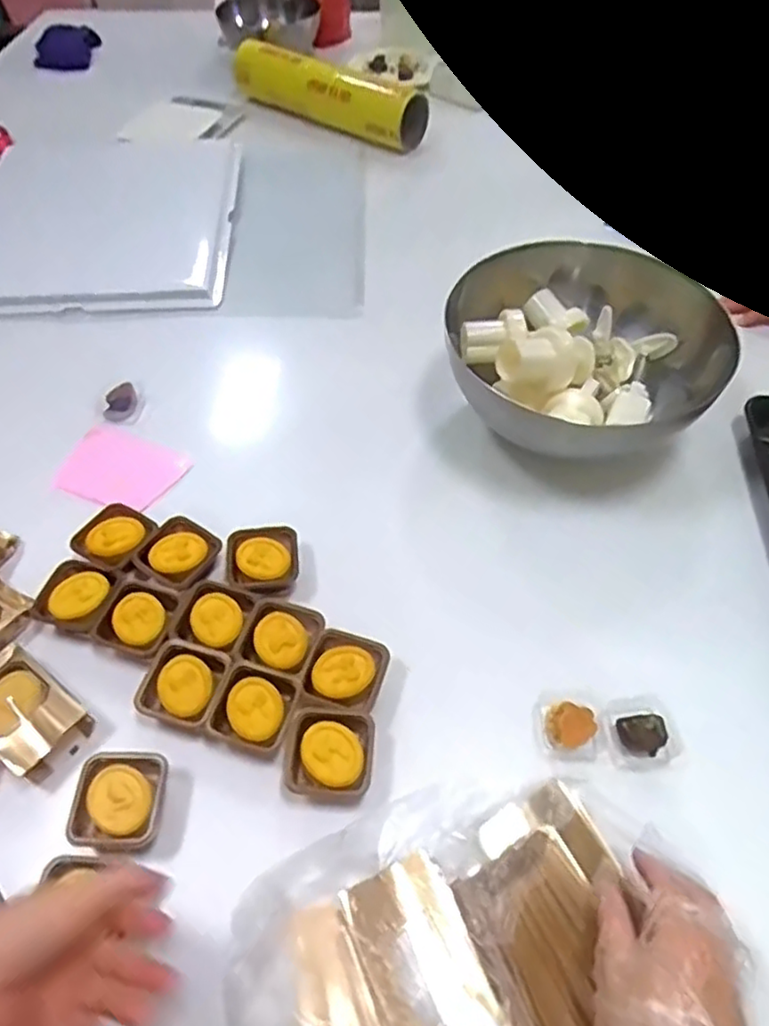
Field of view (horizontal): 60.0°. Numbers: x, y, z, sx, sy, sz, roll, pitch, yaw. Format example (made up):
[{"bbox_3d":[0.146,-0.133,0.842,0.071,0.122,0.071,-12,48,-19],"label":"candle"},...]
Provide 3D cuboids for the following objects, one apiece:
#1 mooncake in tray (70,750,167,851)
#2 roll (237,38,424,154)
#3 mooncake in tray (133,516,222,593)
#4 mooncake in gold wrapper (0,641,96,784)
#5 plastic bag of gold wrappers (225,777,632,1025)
[{"bbox_3d":[-0.195,0.215,0.494,0.062,0.030,0.065,0,55,3],"label":"mooncake in tray"},{"bbox_3d":[-0.105,-0.675,1.072,0.351,0.071,0.074,25,60,19],"label":"roll"},{"bbox_3d":[-0.189,0.040,0.620,0.059,0.032,0.061,31,62,22],"label":"mooncake in tray"},{"bbox_3d":[-0.289,0.162,0.535,0.132,0.035,0.065,23,58,33],"label":"mooncake in gold wrapper"},{"bbox_3d":[0.025,0.286,0.404,0.229,0.076,0.237,3,55,5],"label":"plastic bag of gold wrappers"}]

